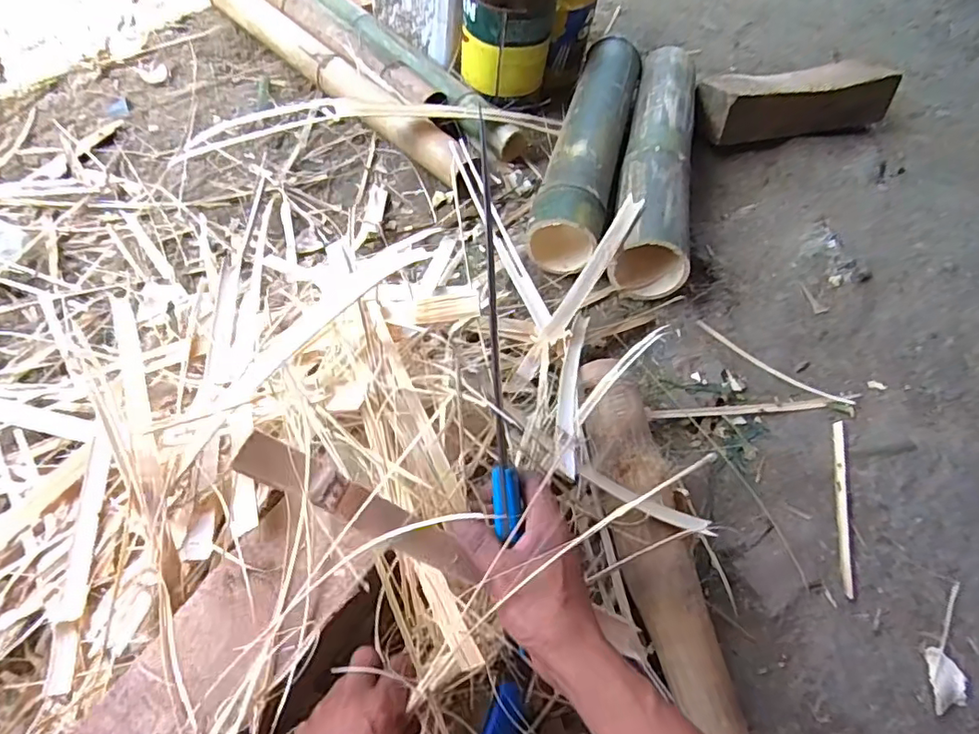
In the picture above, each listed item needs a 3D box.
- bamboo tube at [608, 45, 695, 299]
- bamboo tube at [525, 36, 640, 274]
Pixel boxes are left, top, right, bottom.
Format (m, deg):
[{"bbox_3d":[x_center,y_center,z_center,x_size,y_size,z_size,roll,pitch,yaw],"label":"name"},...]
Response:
[{"bbox_3d":[0.298,-0.388,0.985,0.112,0.107,0.622,16,57,0],"label":"bamboo tube"},{"bbox_3d":[0.185,-0.413,0.987,0.119,0.097,0.615,17,57,1],"label":"bamboo tube"}]

